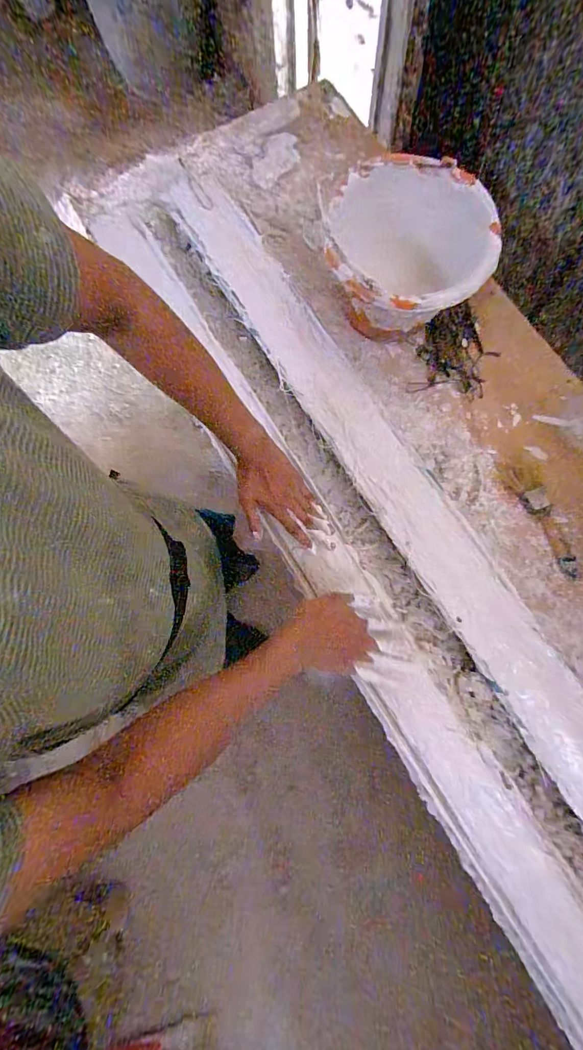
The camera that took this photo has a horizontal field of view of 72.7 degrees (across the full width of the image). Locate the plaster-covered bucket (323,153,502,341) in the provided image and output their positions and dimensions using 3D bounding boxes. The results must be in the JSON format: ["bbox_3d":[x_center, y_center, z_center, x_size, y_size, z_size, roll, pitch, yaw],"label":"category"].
[{"bbox_3d":[0.181,-0.418,0.645,0.232,0.168,0.242,-1,77,3],"label":"plaster-covered bucket"}]

